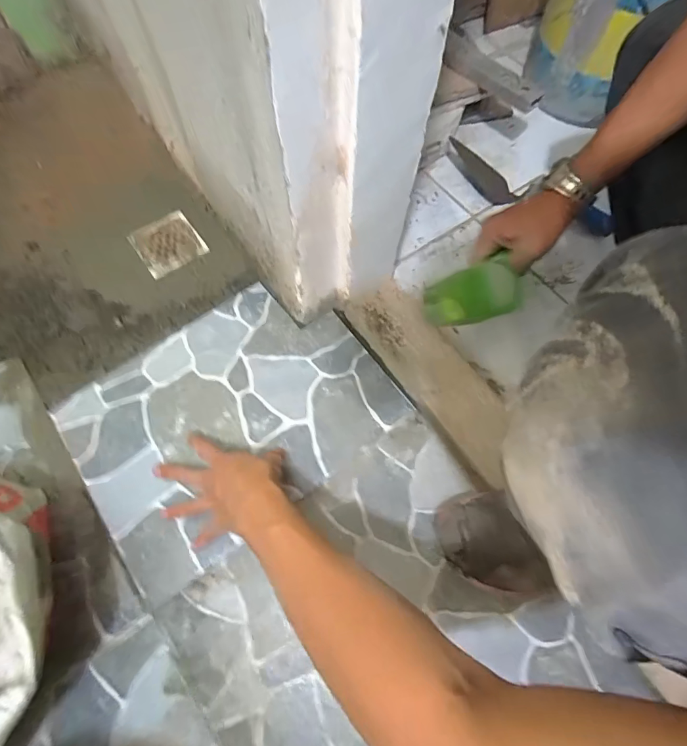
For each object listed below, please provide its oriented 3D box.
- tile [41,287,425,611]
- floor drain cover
[{"bbox_3d":[-0.151,0.050,0.553,0.398,0.009,0.297,-34,73,-12],"label":"tile"},{"bbox_3d":[-0.301,-0.224,0.686,0.102,0.011,0.105,-35,73,-13],"label":"floor drain cover"}]

